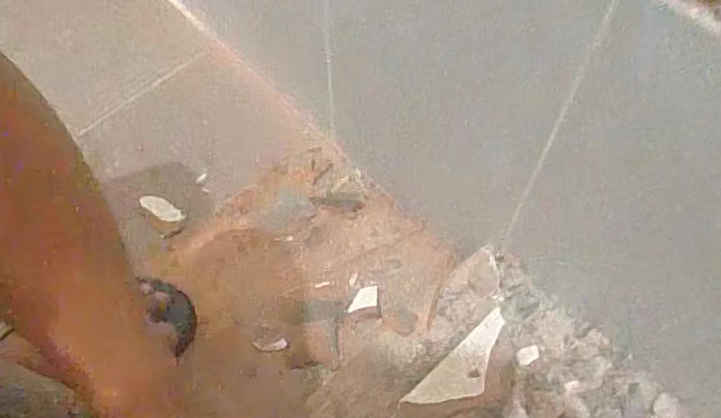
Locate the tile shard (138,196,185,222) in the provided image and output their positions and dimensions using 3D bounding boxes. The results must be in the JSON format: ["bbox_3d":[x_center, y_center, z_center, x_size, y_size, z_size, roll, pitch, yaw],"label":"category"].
[{"bbox_3d":[-0.245,-0.001,0.734,0.059,0.006,0.022,27,64,14],"label":"tile shard"}]

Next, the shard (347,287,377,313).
[{"bbox_3d":[0.002,0.098,0.655,0.034,0.004,0.027,-8,61,-4],"label":"shard"}]

